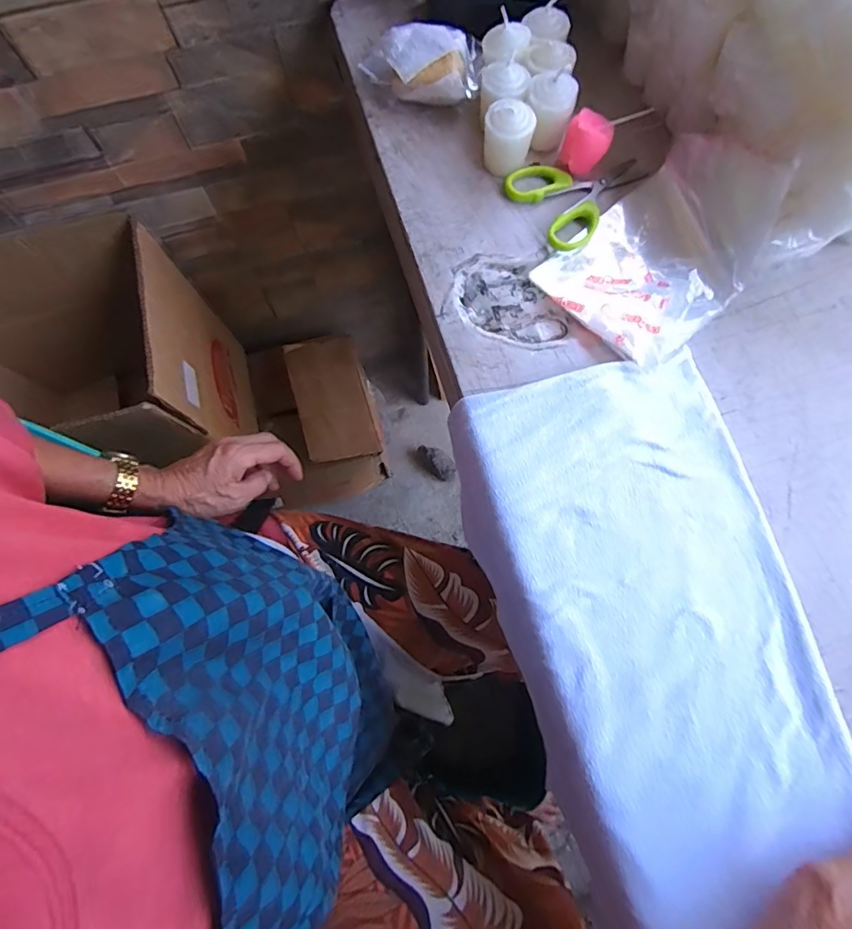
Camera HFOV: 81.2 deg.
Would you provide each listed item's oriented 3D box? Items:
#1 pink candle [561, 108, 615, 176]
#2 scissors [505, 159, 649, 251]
[{"bbox_3d":[0.127,-0.254,0.394,0.034,0.030,0.030,21,74,7],"label":"pink candle"},{"bbox_3d":[0.125,-0.220,0.396,0.103,0.010,0.081,-32,75,-9],"label":"scissors"}]

